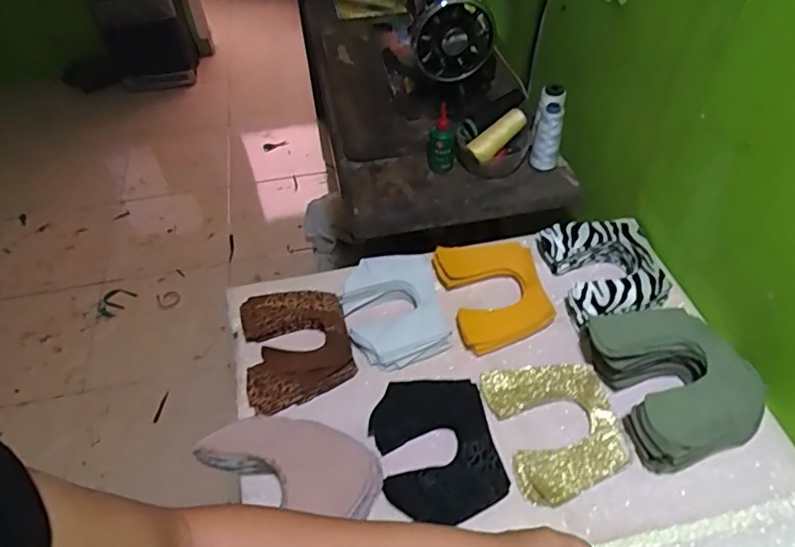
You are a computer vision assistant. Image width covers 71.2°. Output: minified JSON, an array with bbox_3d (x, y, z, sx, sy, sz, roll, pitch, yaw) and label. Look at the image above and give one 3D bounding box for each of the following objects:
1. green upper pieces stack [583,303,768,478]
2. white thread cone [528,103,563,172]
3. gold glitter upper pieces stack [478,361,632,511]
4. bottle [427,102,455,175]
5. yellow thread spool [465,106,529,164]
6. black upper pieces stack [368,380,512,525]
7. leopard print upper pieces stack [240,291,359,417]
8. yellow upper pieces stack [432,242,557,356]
[{"bbox_3d":[0.315,0.114,0.627,0.162,0.069,0.177,-13,50,-9],"label":"green upper pieces stack"},{"bbox_3d":[0.246,-0.220,0.912,0.042,0.112,0.038,12,51,12],"label":"white thread cone"},{"bbox_3d":[0.181,0.169,0.626,0.131,0.019,0.156,-12,50,-8],"label":"gold glitter upper pieces stack"},{"bbox_3d":[0.072,-0.225,0.917,0.046,0.095,0.048,0,49,3],"label":"bottle"},{"bbox_3d":[0.165,-0.226,0.914,0.113,0.033,0.033,-41,57,-6],"label":"yellow thread spool"},{"bbox_3d":[0.041,0.190,0.607,0.130,0.036,0.159,-16,45,-1],"label":"black upper pieces stack"},{"bbox_3d":[-0.128,0.088,0.705,0.128,0.029,0.158,-13,50,-9],"label":"leopard print upper pieces stack"},{"bbox_3d":[0.129,0.026,0.744,0.132,0.039,0.157,-11,50,-7],"label":"yellow upper pieces stack"}]

